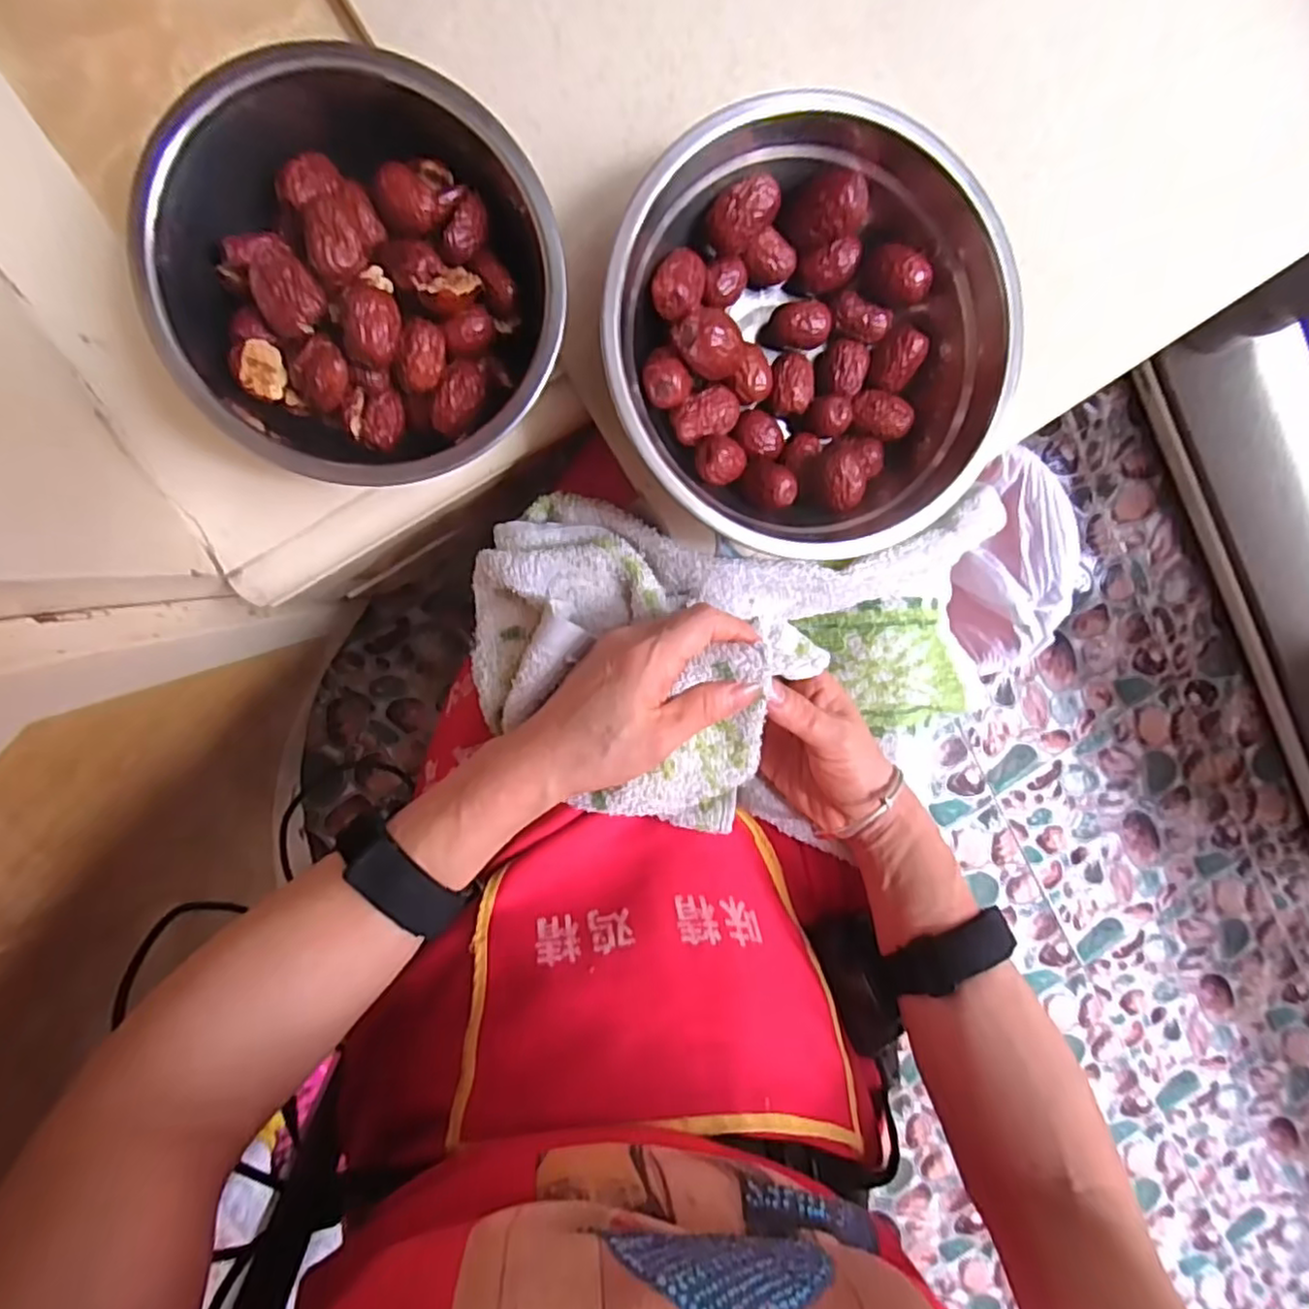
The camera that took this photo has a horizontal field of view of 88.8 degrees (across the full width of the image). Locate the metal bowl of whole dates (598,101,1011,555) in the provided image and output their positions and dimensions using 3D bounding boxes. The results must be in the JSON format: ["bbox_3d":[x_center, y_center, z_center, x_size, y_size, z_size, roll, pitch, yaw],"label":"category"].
[{"bbox_3d":[0.072,-0.149,0.326,0.188,0.068,0.177,-1,96,-8],"label":"metal bowl of whole dates"}]

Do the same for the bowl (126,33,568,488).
[{"bbox_3d":[-0.124,-0.158,0.301,0.158,0.068,0.156,-1,96,-8],"label":"bowl"}]

